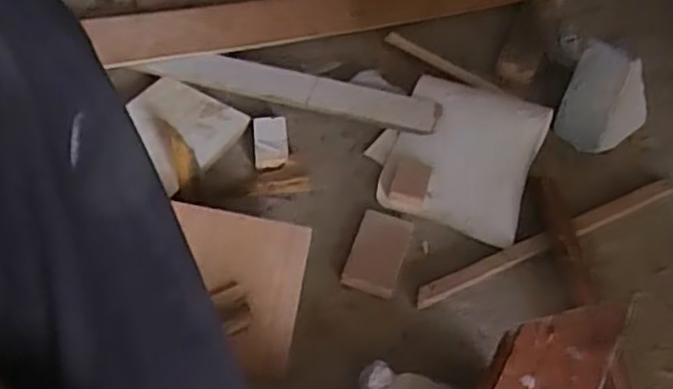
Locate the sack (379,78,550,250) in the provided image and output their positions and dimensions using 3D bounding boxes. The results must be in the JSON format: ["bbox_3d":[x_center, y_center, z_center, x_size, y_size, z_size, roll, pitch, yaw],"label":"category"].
[{"bbox_3d":[0.153,-0.049,0.845,0.166,0.022,0.188,16,73,17],"label":"sack"}]

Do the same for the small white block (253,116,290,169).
[{"bbox_3d":[-0.081,-0.065,0.860,0.041,0.013,0.079,-2,52,-8],"label":"small white block"}]

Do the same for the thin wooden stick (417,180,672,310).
[{"bbox_3d":[0.254,0.049,0.811,0.379,0.010,0.023,-20,56,-20],"label":"thin wooden stick"}]

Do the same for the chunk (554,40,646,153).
[{"bbox_3d":[0.350,-0.123,0.892,0.106,0.136,0.098,29,54,16],"label":"chunk"}]

